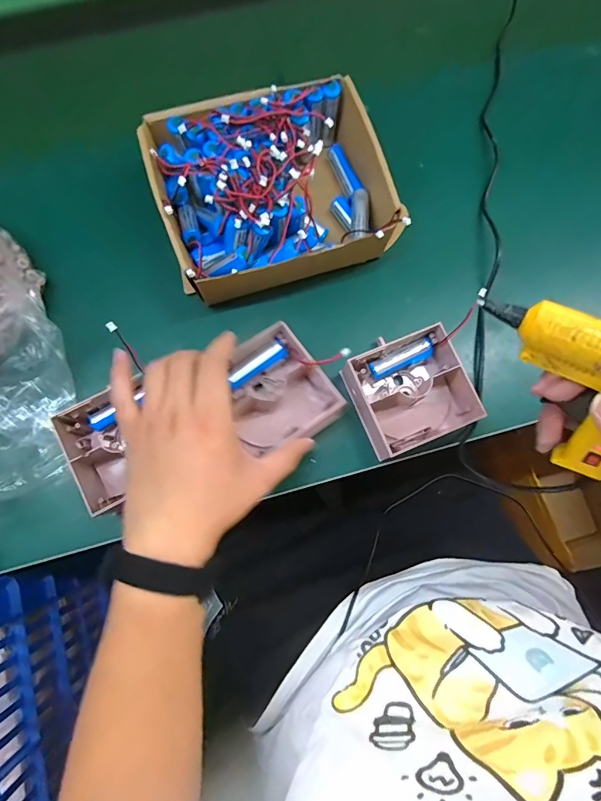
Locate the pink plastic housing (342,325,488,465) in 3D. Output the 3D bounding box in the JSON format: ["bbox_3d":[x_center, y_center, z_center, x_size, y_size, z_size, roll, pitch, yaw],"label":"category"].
[{"bbox_3d":[0.111,-0.008,0.412,0.118,0.047,0.107,-22,80,-5],"label":"pink plastic housing"}]

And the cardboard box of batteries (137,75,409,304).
[{"bbox_3d":[-0.028,-0.217,0.428,0.228,0.090,0.182,-16,79,-4],"label":"cardboard box of batteries"}]

